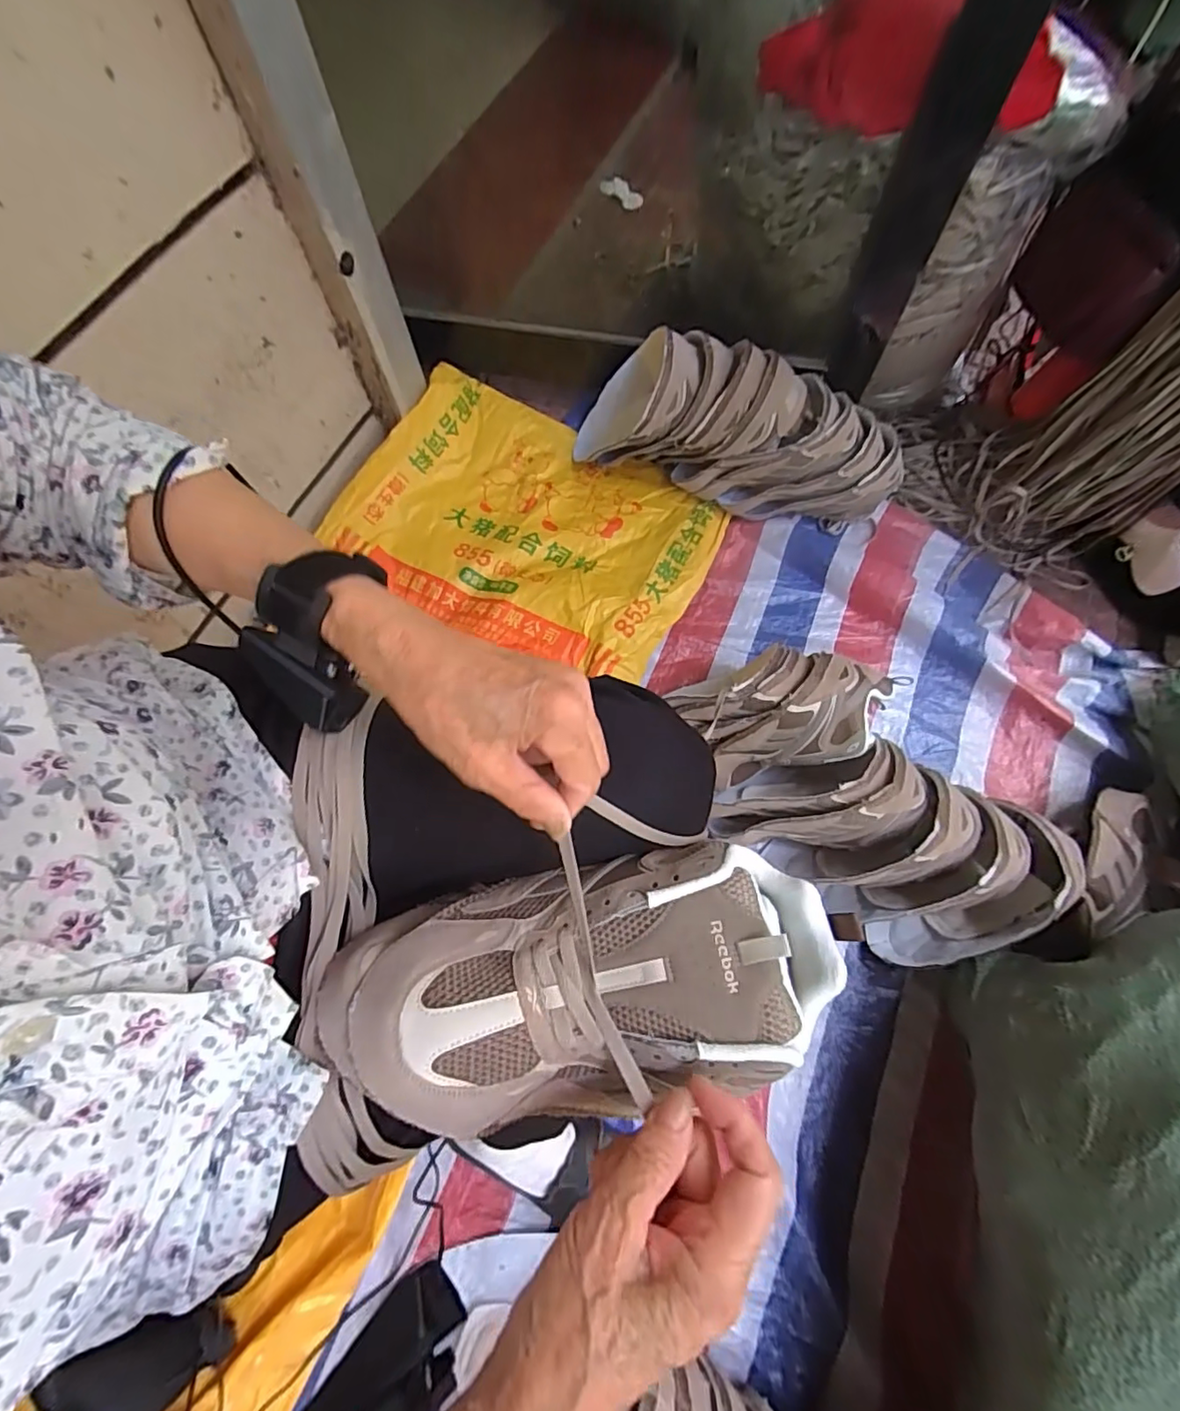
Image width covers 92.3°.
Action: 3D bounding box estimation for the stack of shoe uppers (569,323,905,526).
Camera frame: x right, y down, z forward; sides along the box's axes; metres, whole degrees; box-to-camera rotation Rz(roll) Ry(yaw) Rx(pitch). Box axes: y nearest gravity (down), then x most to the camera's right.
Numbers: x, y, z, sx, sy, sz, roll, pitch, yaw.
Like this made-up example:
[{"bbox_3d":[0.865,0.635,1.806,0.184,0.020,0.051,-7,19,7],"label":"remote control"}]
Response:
[{"bbox_3d":[0.214,-0.408,0.842,0.489,0.179,0.134,15,71,7],"label":"stack of shoe uppers"}]

